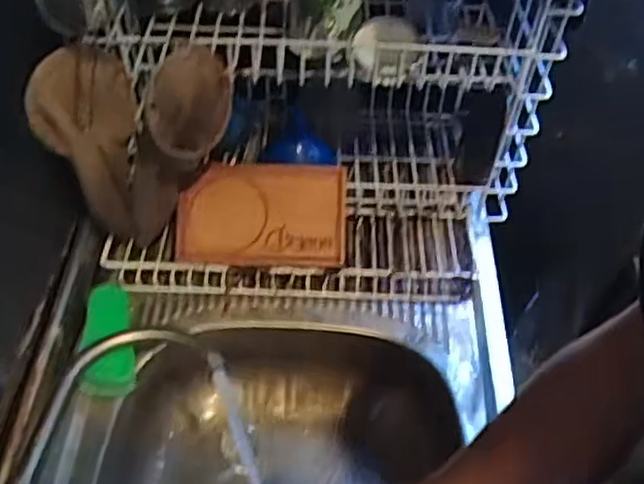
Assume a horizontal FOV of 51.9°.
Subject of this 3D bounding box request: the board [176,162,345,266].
[{"bbox_3d":[-0.073,-0.033,0.784,0.196,0.118,0.025,2,6,0],"label":"board"}]

